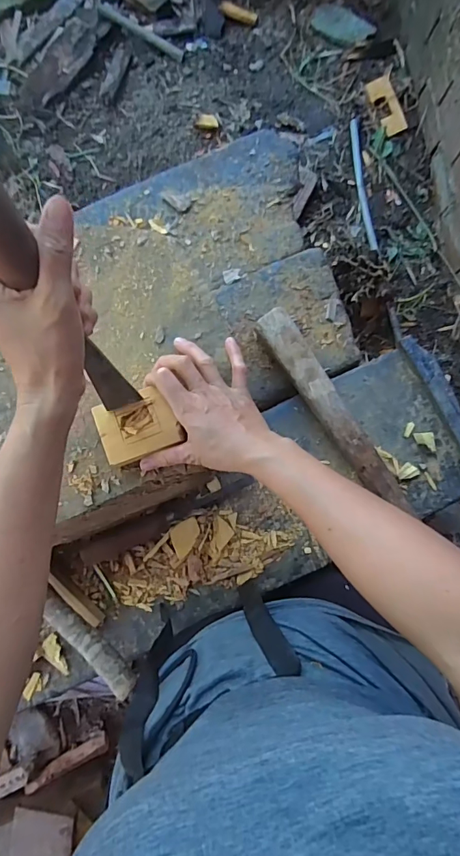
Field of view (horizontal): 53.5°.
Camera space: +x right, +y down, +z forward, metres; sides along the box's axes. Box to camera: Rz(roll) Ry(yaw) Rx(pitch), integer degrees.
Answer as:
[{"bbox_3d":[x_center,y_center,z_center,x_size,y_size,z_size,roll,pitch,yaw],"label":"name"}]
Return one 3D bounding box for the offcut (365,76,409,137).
[{"bbox_3d":[0.475,-0.972,1.377,0.069,0.012,0.193,-20,79,15],"label":"offcut"}]

